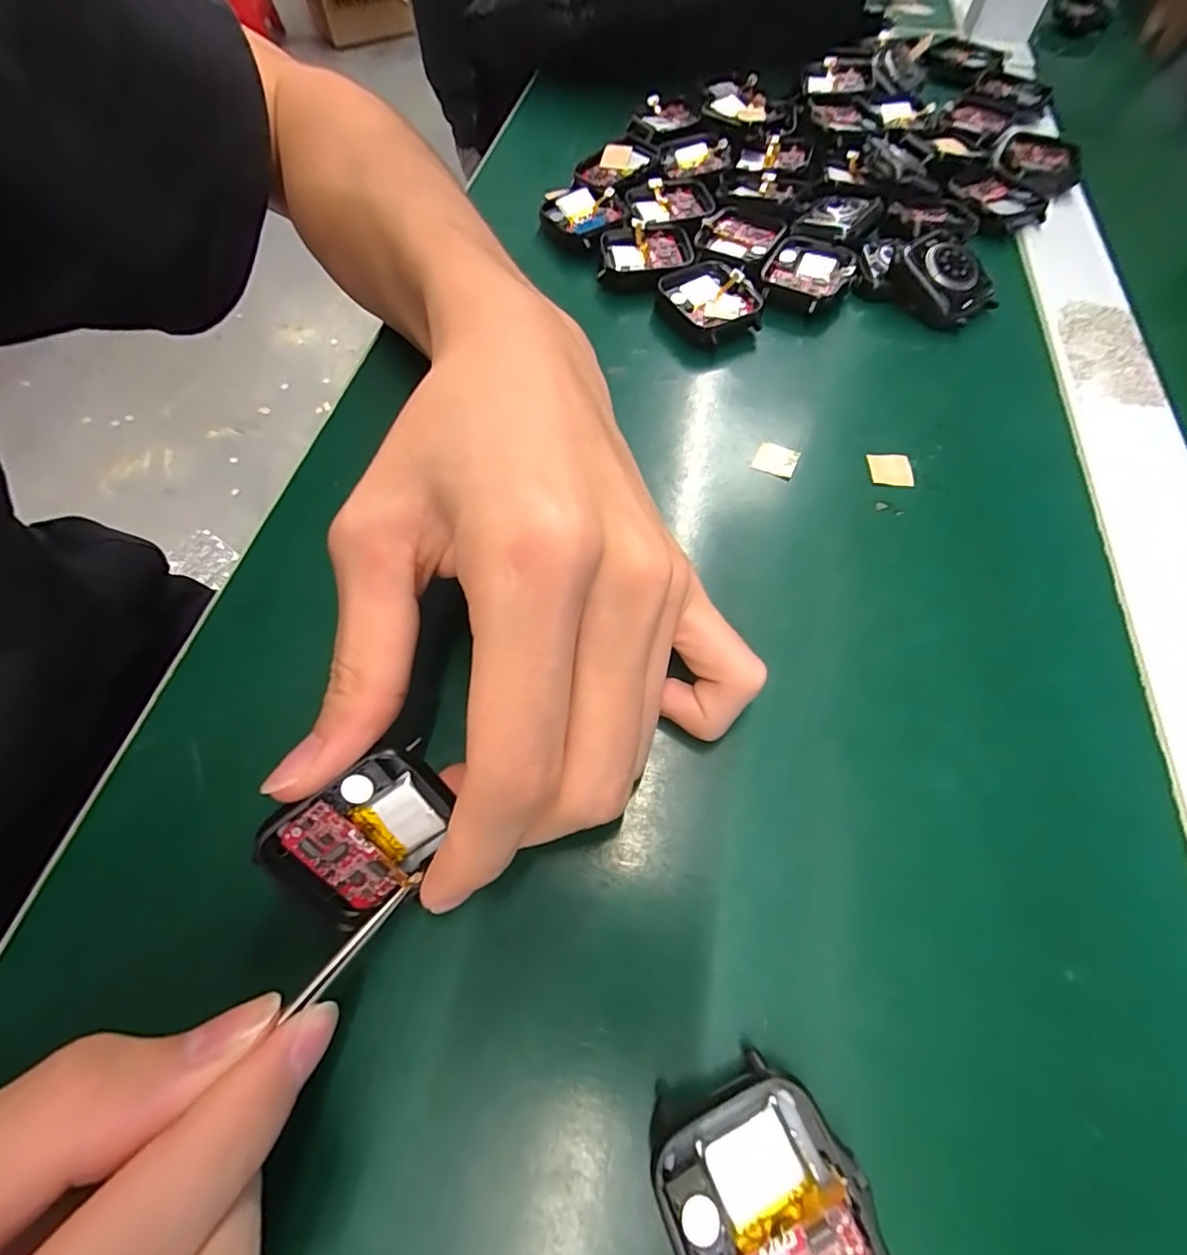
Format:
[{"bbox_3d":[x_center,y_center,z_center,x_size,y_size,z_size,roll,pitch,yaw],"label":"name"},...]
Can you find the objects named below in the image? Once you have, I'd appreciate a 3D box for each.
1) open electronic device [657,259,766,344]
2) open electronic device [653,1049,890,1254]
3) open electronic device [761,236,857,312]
[{"bbox_3d":[0.054,-0.147,0.243,0.037,0.013,0.045,-24,65,-12],"label":"open electronic device"},{"bbox_3d":[0.036,0.120,0.108,0.038,0.011,0.044,-27,65,-12],"label":"open electronic device"},{"bbox_3d":[0.100,-0.165,0.252,0.036,0.010,0.043,27,66,13],"label":"open electronic device"}]

